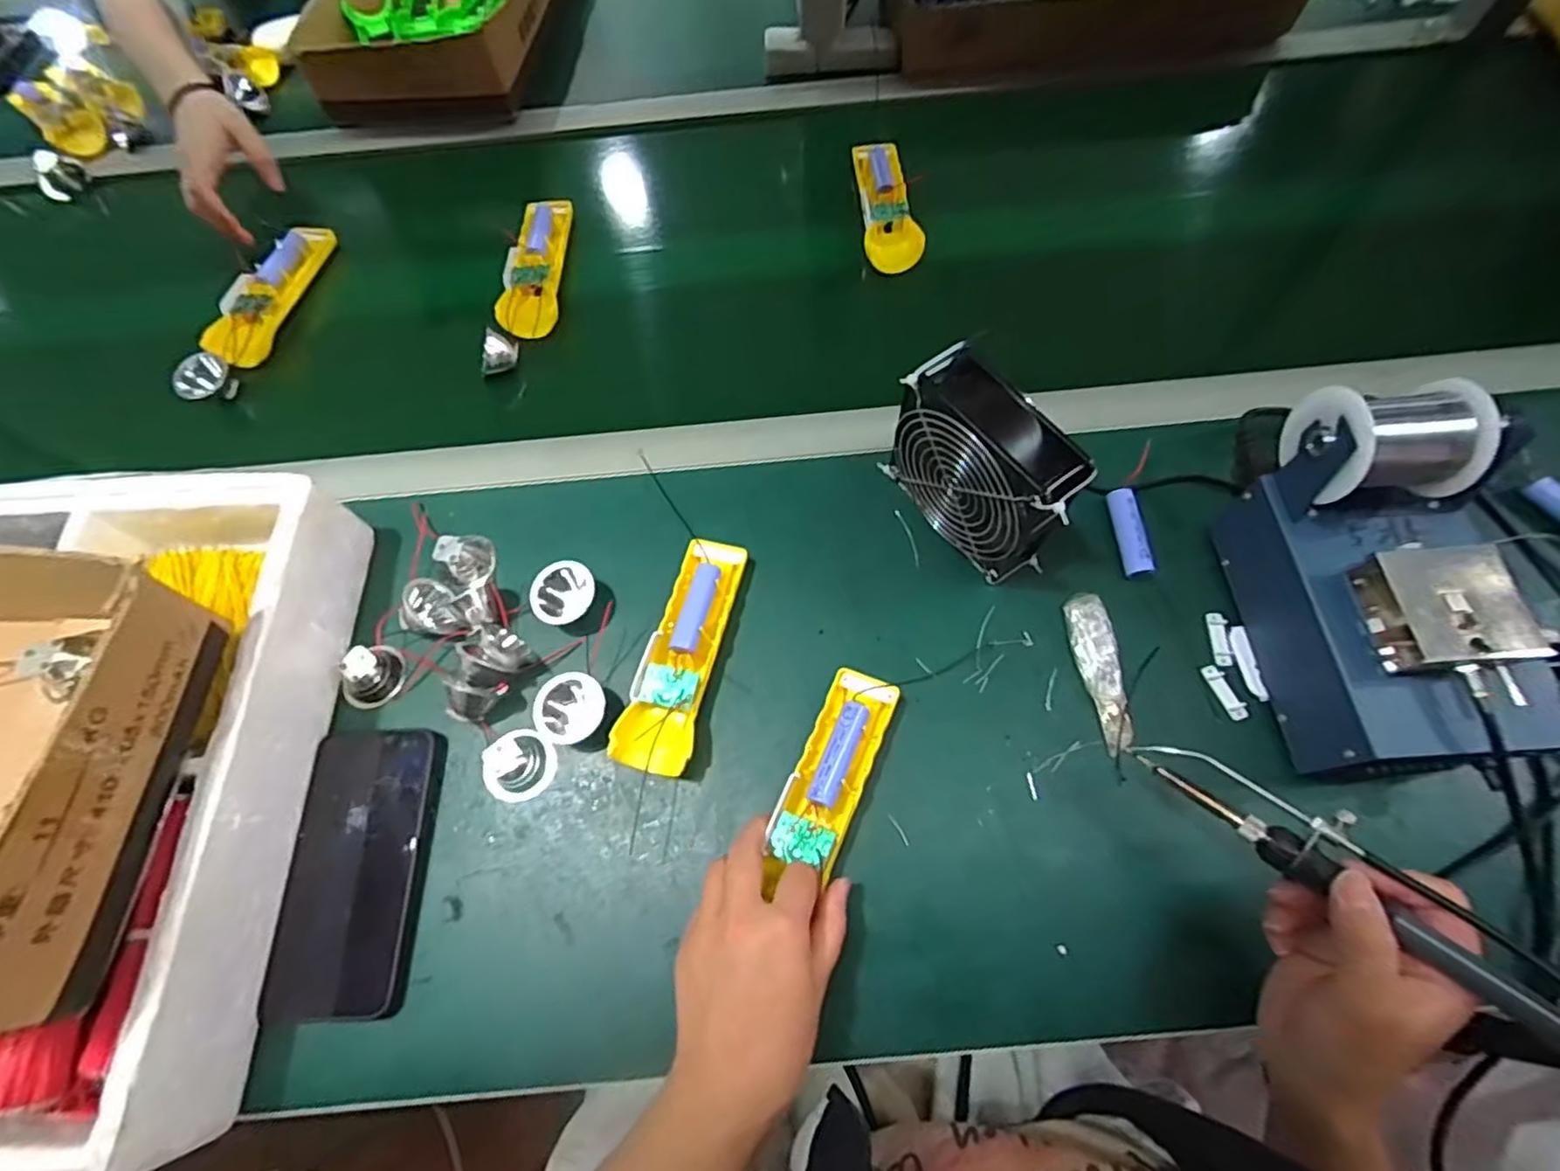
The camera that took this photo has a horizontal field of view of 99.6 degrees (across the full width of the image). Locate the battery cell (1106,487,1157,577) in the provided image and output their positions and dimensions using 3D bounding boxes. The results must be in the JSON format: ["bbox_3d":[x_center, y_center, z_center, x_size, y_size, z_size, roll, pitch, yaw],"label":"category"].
[{"bbox_3d":[0.257,-0.040,0.483,0.015,0.018,0.068,-3,66,1],"label":"battery cell"}]

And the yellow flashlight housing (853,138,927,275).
[{"bbox_3d":[0.100,-0.364,0.630,0.048,0.023,0.159,-7,66,-1],"label":"yellow flashlight housing"}]

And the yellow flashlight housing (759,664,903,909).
[{"bbox_3d":[0.033,0.117,0.409,0.045,0.026,0.136,22,64,12],"label":"yellow flashlight housing"}]

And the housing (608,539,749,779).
[{"bbox_3d":[-0.066,0.046,0.456,0.050,0.029,0.163,11,67,7],"label":"housing"}]

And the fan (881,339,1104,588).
[{"bbox_3d":[0.133,-0.075,0.442,0.043,0.124,0.124,-36,70,-13],"label":"fan"}]

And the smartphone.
[{"bbox_3d":[-0.266,0.176,0.417,0.083,0.011,0.167,-4,66,1],"label":"smartphone"}]

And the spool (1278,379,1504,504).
[{"bbox_3d":[0.356,-0.087,0.383,0.077,0.064,0.067,0,66,2],"label":"spool"}]

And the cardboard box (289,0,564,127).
[{"bbox_3d":[-0.387,-0.713,0.786,0.236,0.076,0.423,2,66,3],"label":"cardboard box"}]

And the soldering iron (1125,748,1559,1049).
[{"bbox_3d":[0.270,0.136,0.303,0.035,0.020,0.205,-40,52,-14],"label":"soldering iron"}]

